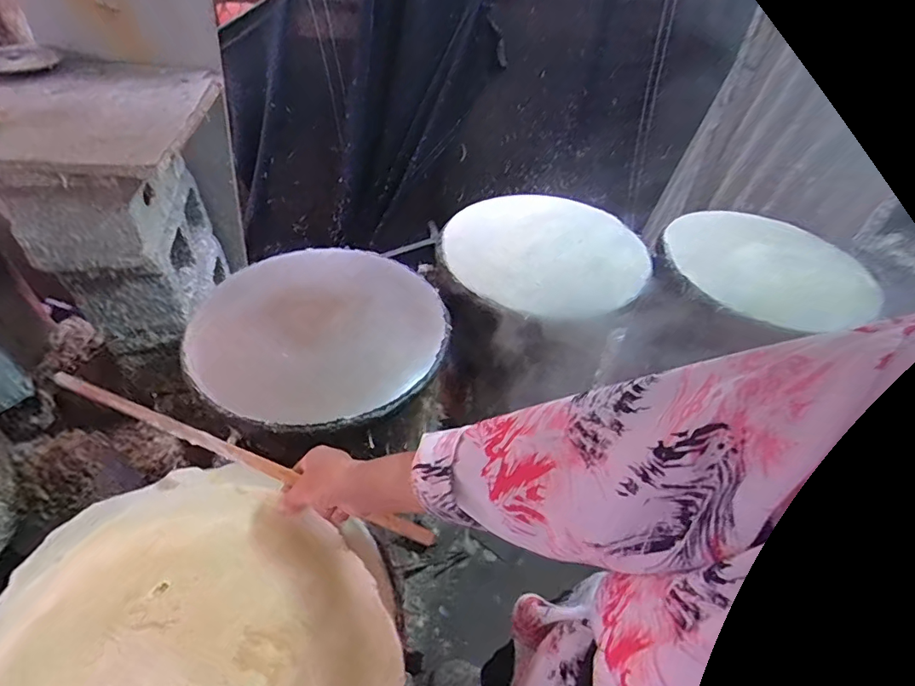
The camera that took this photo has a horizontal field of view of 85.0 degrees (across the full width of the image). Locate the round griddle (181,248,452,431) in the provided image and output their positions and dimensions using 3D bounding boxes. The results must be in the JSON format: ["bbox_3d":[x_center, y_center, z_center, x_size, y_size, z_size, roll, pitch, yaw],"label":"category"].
[{"bbox_3d":[-0.201,-0.026,0.764,0.352,0.048,0.355,3,46,-3],"label":"round griddle"}]

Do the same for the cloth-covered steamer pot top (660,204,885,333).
[{"bbox_3d":[0.597,-0.167,0.979,0.351,0.038,0.348,3,46,-3],"label":"cloth-covered steamer pot top"}]

